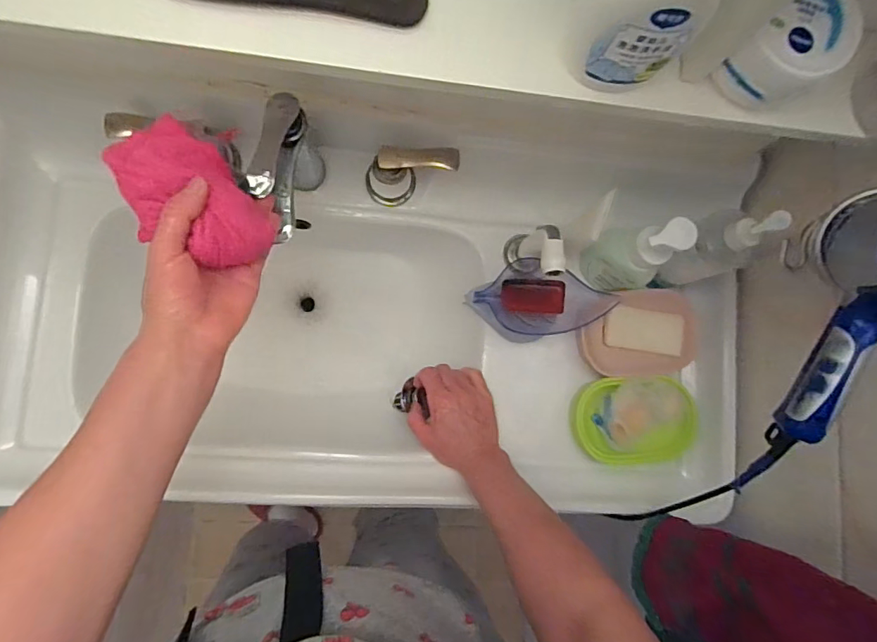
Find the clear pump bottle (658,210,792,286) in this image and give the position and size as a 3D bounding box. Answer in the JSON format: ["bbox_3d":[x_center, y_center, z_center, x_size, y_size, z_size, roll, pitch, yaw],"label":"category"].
[{"bbox_3d":[0.304,-0.079,0.553,0.053,0.176,0.062,15,83,-6],"label":"clear pump bottle"}]

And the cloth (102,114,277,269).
[{"bbox_3d":[-0.197,-0.097,0.396,0.077,0.075,0.119,-39,89,-6],"label":"cloth"}]

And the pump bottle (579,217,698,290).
[{"bbox_3d":[0.231,-0.077,0.581,0.059,0.154,0.064,0,84,-8],"label":"pump bottle"}]

